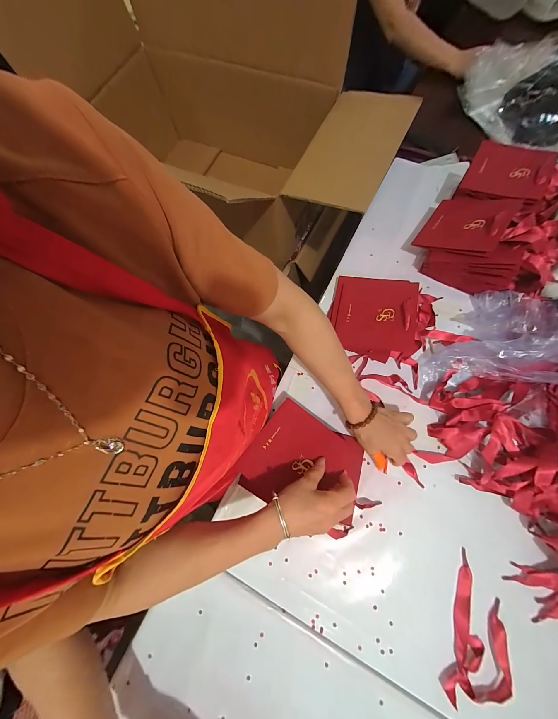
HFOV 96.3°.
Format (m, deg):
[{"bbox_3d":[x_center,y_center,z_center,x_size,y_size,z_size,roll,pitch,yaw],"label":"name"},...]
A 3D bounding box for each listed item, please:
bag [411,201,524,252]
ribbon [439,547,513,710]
[{"bbox_3d":[0.360,-0.264,0.487,0.137,0.010,0.129,30,81,39],"label":"bag"},{"bbox_3d":[0.287,0.388,0.355,0.073,0.015,0.167,20,75,8],"label":"ribbon"}]

